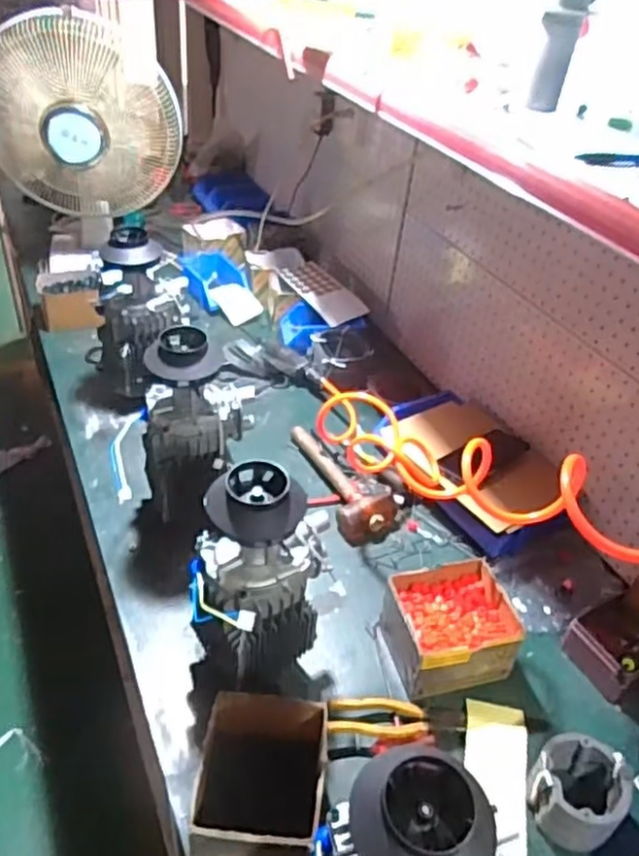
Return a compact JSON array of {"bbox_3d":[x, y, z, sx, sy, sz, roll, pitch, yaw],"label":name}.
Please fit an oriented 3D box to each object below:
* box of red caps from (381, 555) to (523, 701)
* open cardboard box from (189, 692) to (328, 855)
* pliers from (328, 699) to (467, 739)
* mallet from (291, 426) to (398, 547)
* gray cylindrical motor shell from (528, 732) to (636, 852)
[{"bbox_3d":[0.179,0.276,0.950,0.155,0.095,0.149,-7,41,-17],"label":"box of red caps"},{"bbox_3d":[-0.063,0.389,0.746,0.130,0.089,0.155,4,39,-4],"label":"open cardboard box"},{"bbox_3d":[0.102,0.374,0.879,0.180,0.019,0.044,4,39,-4],"label":"pliers"},{"bbox_3d":[0.034,0.079,1.211,0.104,0.055,0.284,-14,43,-24],"label":"mallet"},{"bbox_3d":[0.302,0.421,0.796,0.096,0.073,0.103,4,39,-3],"label":"gray cylindrical motor shell"}]

